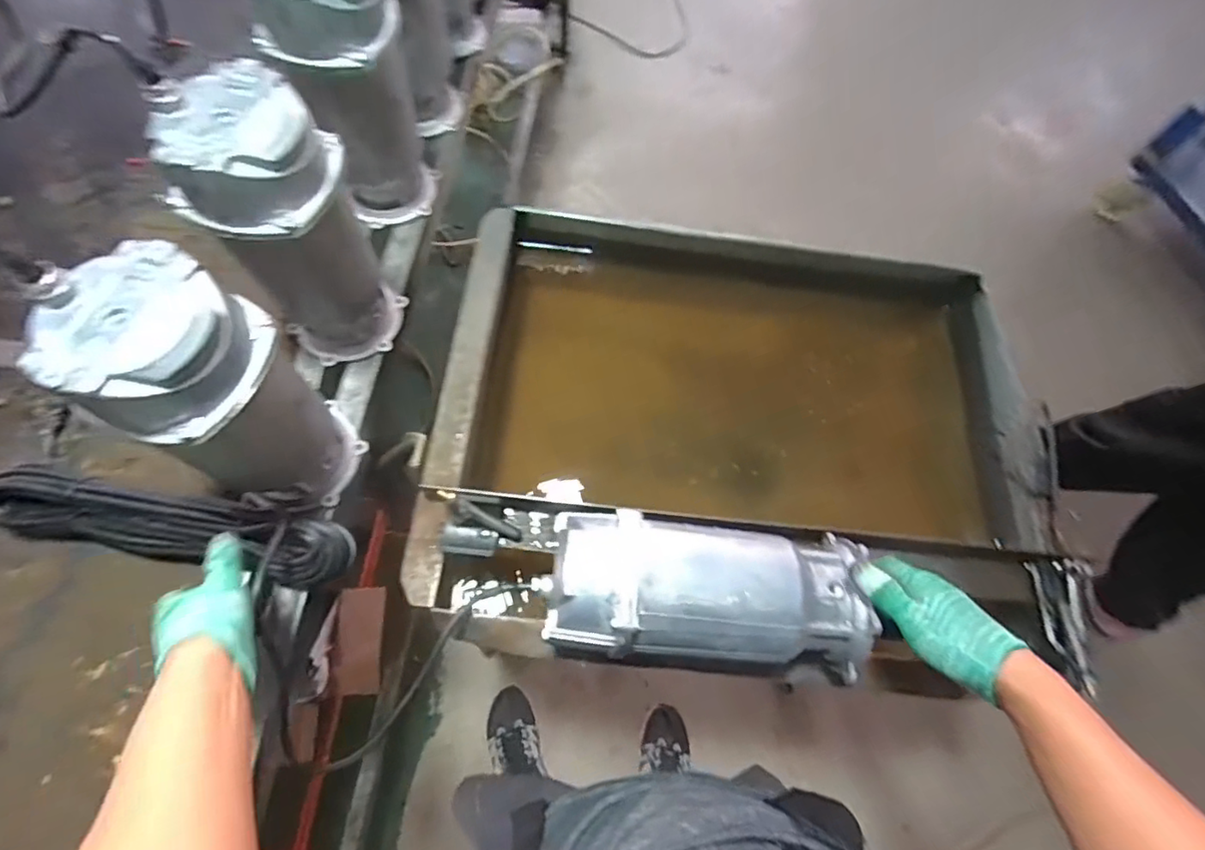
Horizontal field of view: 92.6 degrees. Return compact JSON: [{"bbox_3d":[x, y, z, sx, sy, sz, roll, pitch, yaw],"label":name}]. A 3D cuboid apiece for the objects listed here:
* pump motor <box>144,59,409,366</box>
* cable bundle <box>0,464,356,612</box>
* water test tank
[{"bbox_3d":[-0.305,-0.184,0.589,0.141,0.296,0.118,-31,73,-15],"label":"pump motor"},{"bbox_3d":[-0.442,0.095,0.586,0.348,0.073,0.086,9,68,-1],"label":"cable bundle"},{"bbox_3d":[0.179,0.014,0.839,0.744,0.325,0.611,7,67,-2],"label":"water test tank"}]

